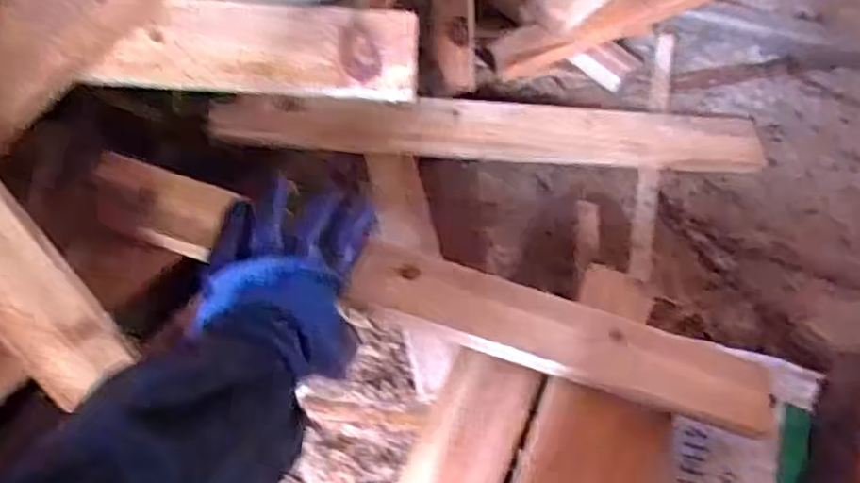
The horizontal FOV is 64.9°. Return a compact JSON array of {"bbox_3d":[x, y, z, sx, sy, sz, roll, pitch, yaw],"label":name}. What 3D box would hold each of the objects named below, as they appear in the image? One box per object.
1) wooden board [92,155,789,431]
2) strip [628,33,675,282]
[{"bbox_3d":[-0.003,0.035,0.471,0.485,0.015,0.058,18,60,1],"label":"wooden board"},{"bbox_3d":[0.217,-0.096,0.654,0.021,0.010,0.307,14,60,6],"label":"strip"}]

